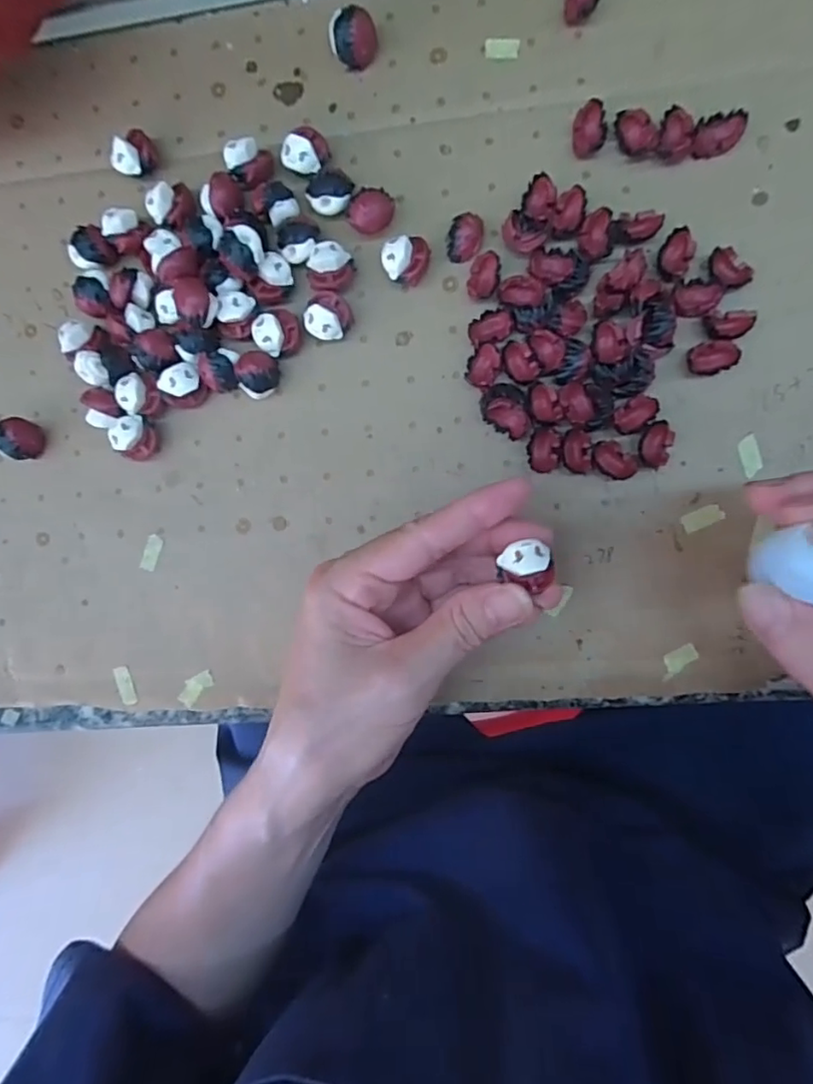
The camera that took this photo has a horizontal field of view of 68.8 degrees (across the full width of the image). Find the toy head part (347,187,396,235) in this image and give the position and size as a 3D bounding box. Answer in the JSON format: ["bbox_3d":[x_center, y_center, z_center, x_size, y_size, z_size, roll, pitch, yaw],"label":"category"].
[{"bbox_3d":[-0.015,-0.142,0.257,0.020,0.017,0.015,-24,88,7],"label":"toy head part"}]

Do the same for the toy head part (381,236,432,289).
[{"bbox_3d":[0.001,-0.120,0.256,0.020,0.016,0.018,-9,90,7],"label":"toy head part"}]

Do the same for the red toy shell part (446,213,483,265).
[{"bbox_3d":[0.025,-0.131,0.255,0.014,0.010,0.018,5,92,7],"label":"red toy shell part"}]

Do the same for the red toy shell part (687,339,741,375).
[{"bbox_3d":[0.125,-0.075,0.244,0.018,0.011,0.013,-19,89,7],"label":"red toy shell part"}]

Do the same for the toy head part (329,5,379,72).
[{"bbox_3d":[-0.022,-0.216,0.256,0.019,0.018,0.015,-4,90,7],"label":"toy head part"}]

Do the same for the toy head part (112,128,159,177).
[{"bbox_3d":[-0.122,-0.175,0.269,0.019,0.016,0.015,-43,86,6],"label":"toy head part"}]

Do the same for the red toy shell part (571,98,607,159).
[{"bbox_3d":[0.077,-0.172,0.249,0.013,0.011,0.017,-9,90,7],"label":"red toy shell part"}]

